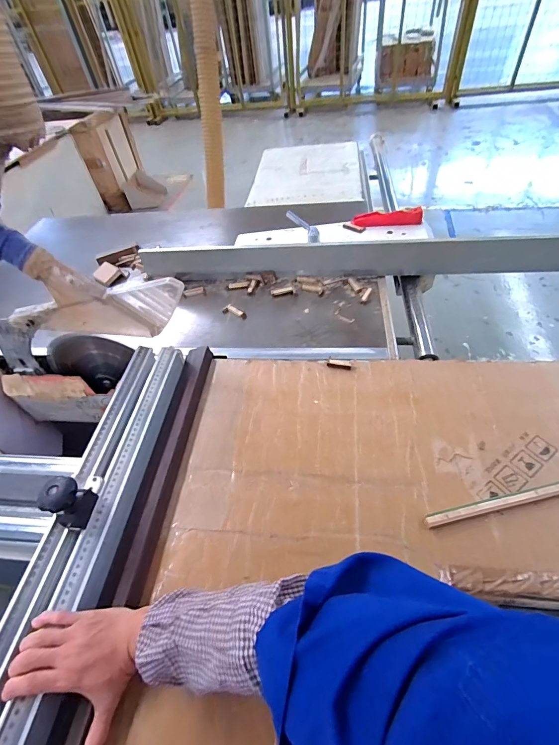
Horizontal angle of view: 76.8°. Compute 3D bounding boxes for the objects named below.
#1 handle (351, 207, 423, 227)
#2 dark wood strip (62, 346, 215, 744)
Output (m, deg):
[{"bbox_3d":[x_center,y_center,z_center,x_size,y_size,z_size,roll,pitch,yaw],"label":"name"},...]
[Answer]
[{"bbox_3d":[0.296,-0.426,0.972,0.182,0.038,0.034,1,51,8],"label":"handle"},{"bbox_3d":[-0.206,0.300,0.495,0.067,0.034,0.870,1,50,7],"label":"dark wood strip"}]

